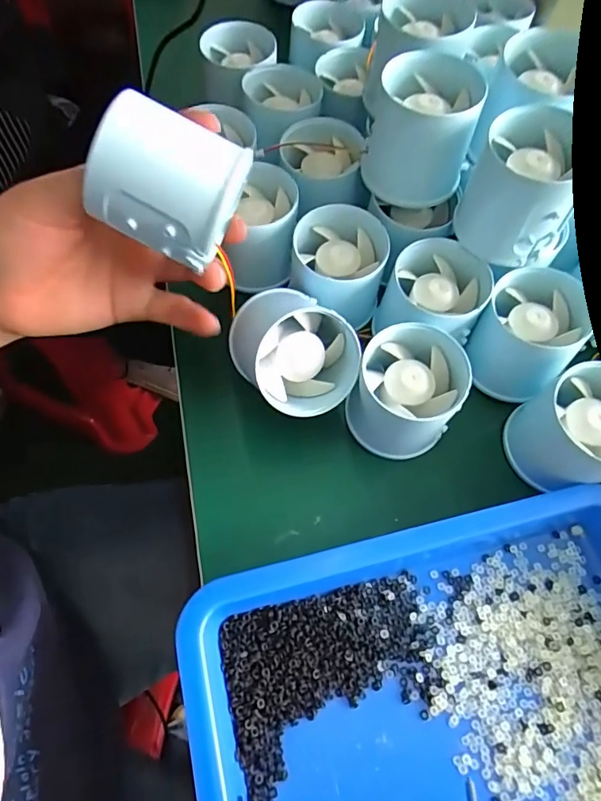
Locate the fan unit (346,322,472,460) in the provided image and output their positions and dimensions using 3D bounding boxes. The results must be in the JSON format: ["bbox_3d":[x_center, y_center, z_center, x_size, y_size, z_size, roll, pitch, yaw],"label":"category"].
[{"bbox_3d":[0.054,-0.003,0.252,0.049,0.051,0.049,1,62,-1],"label":"fan unit"}]

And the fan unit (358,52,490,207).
[{"bbox_3d":[0.063,-0.141,0.266,0.053,0.057,0.058,13,63,6],"label":"fan unit"}]

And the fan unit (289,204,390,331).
[{"bbox_3d":[0.020,-0.071,0.277,0.050,0.044,0.055,1,62,-1],"label":"fan unit"}]

